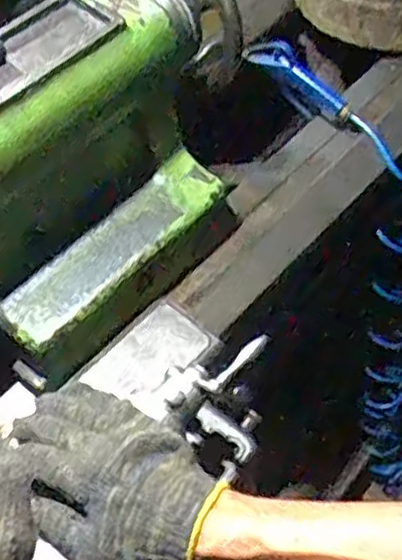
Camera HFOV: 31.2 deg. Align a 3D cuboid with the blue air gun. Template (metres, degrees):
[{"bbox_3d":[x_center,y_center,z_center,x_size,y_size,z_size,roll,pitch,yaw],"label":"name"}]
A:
[{"bbox_3d":[0.134,-0.279,0.987,0.169,0.061,0.028,38,62,6],"label":"blue air gun"}]

